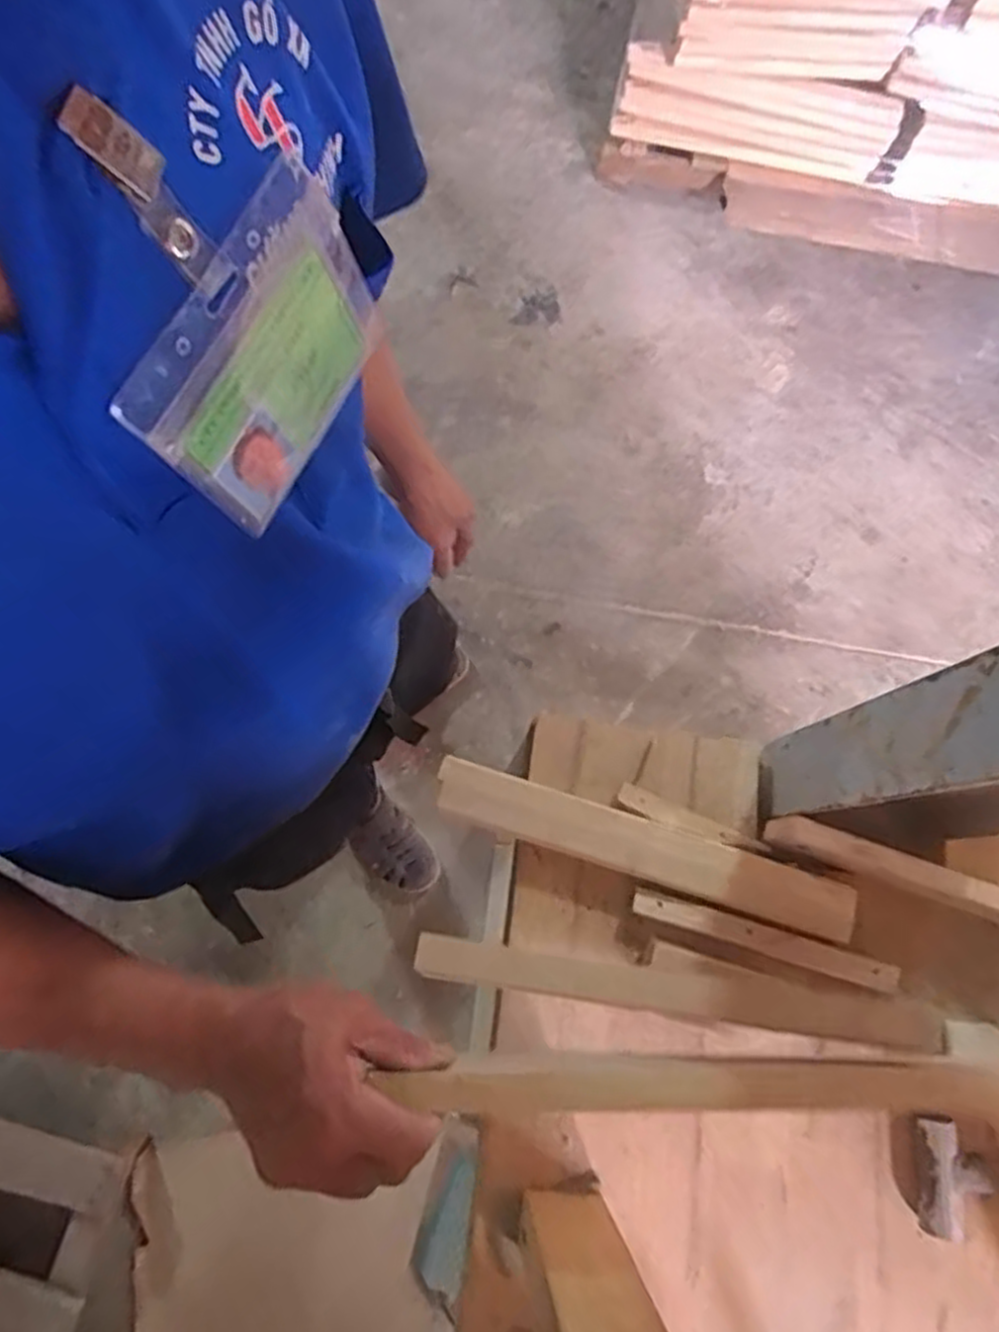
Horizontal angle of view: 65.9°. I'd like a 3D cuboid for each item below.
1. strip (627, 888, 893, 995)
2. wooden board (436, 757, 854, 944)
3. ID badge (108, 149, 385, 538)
[{"bbox_3d":[0.225,0.233,0.660,0.221,0.020,0.024,17,75,2],"label":"strip"},{"bbox_3d":[0.122,0.157,0.668,0.362,0.020,0.051,18,75,2],"label":"wooden board"},{"bbox_3d":[-0.077,-0.104,0.263,0.004,0.080,0.101,24,80,20],"label":"ID badge"}]

